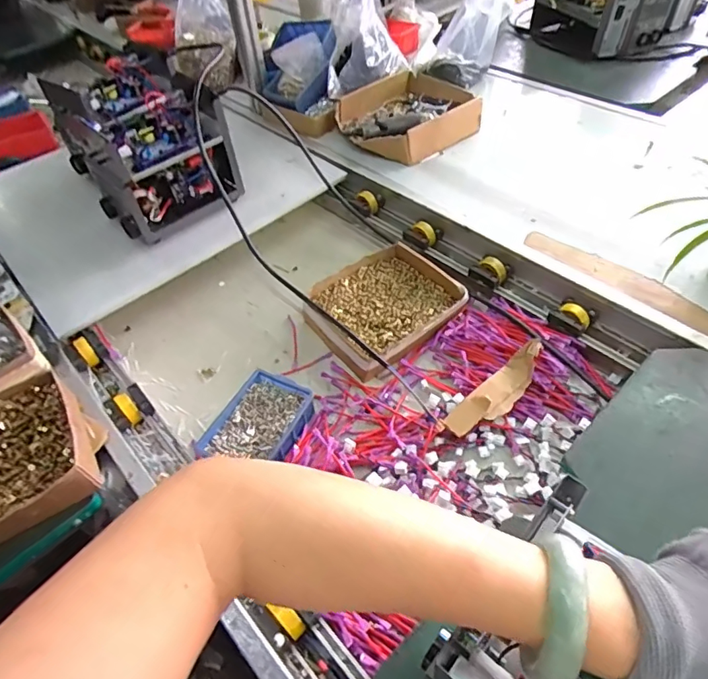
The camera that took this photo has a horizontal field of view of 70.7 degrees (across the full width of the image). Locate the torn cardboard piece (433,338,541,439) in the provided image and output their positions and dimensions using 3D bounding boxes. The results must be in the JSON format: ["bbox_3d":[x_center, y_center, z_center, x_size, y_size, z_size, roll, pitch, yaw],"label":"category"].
[{"bbox_3d":[0.192,0.072,0.674,0.191,0.031,0.051,-31,53,-20],"label":"torn cardboard piece"}]

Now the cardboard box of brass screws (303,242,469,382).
[{"bbox_3d":[0.050,-0.059,0.819,0.229,0.039,0.203,-31,53,-19],"label":"cardboard box of brass screws"}]

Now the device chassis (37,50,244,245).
[{"bbox_3d":[-0.399,-0.366,0.941,0.232,0.167,0.366,-34,54,-21],"label":"device chassis"}]

